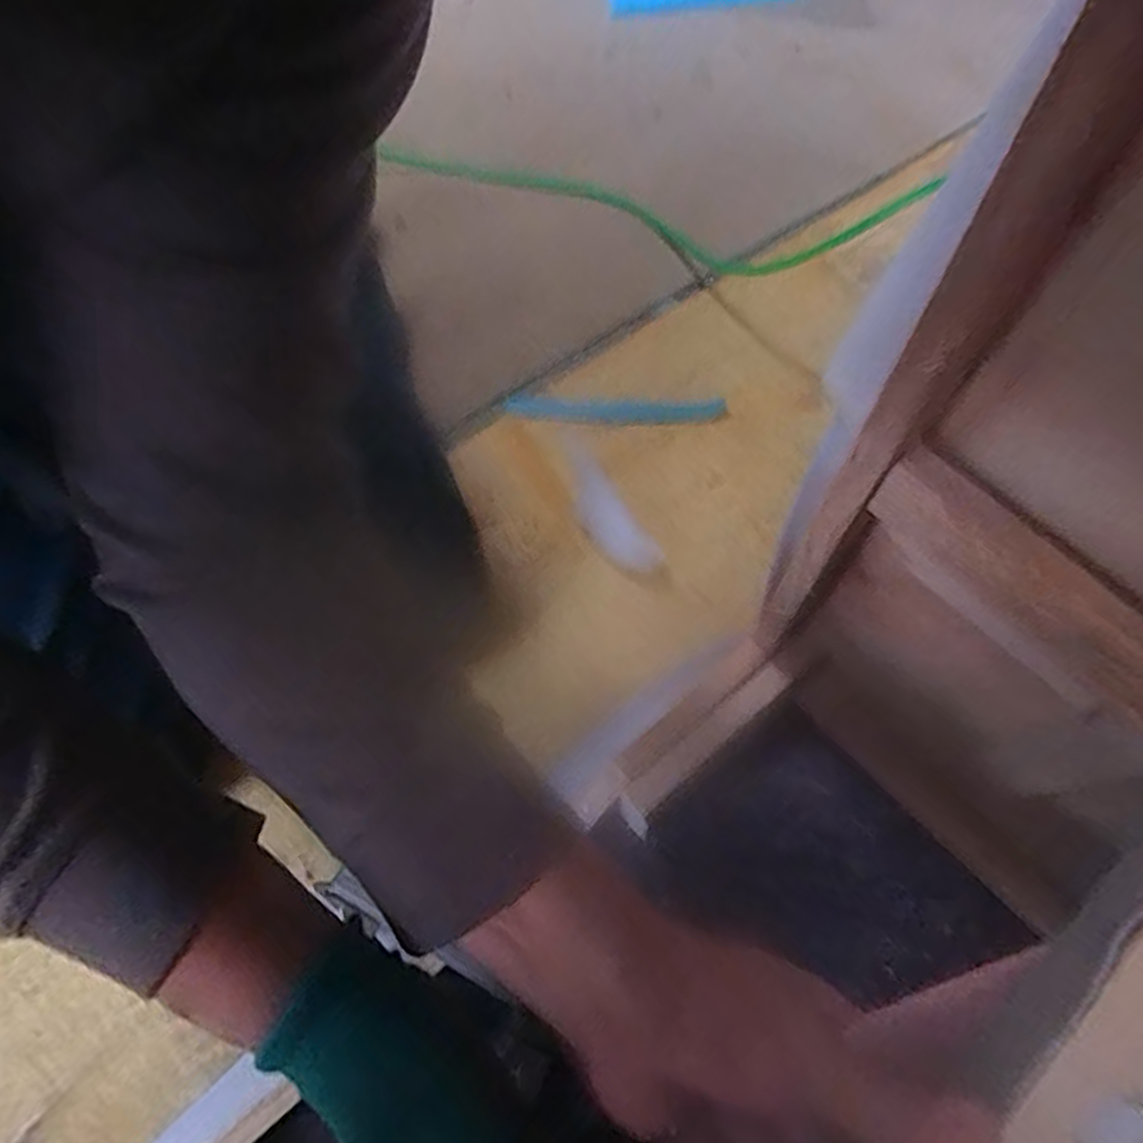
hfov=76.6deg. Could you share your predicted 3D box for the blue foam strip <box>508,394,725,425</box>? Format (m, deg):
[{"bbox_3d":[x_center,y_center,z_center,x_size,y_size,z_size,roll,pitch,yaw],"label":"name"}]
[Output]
[{"bbox_3d":[0.046,-0.171,0.762,0.226,0.010,0.029,3,66,2],"label":"blue foam strip"}]

